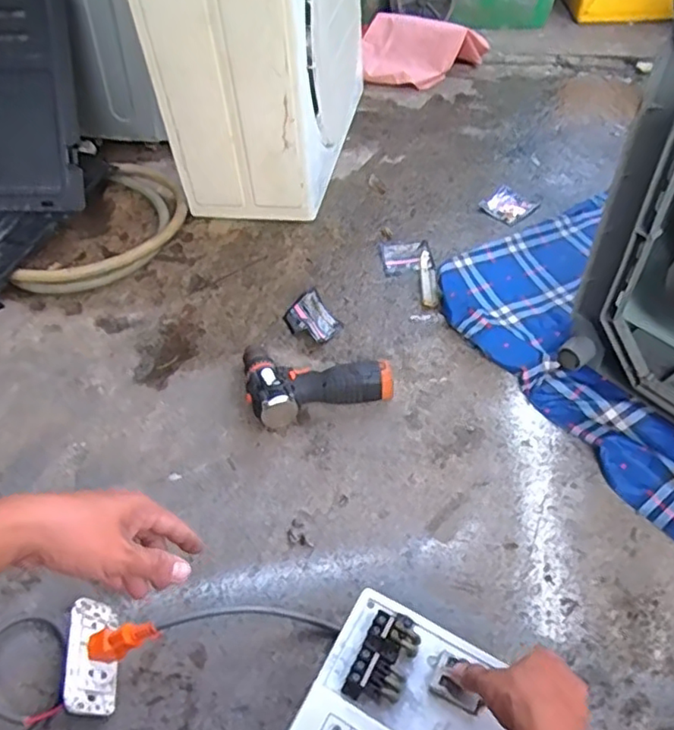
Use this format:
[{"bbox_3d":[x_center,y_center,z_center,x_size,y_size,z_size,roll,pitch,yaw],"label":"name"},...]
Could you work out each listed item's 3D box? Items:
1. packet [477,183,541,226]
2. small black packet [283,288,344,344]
[{"bbox_3d":[0.325,-0.303,1.131,0.086,0.006,0.090,-35,56,-23],"label":"packet"},{"bbox_3d":[-0.037,-0.074,0.951,0.070,0.036,0.088,-37,57,-25],"label":"small black packet"}]

